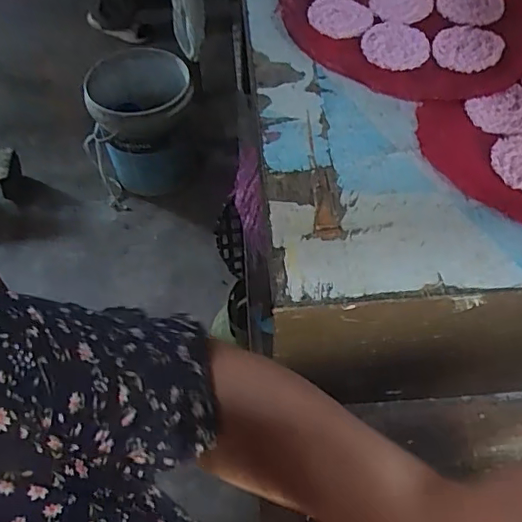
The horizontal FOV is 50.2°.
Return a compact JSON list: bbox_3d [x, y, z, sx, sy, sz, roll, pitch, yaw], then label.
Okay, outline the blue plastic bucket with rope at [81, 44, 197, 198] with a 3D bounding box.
[{"bbox_3d":[-0.357,-0.423,1.759,0.305,0.397,0.345,-5,55,-3],"label":"blue plastic bucket with rope"}]

